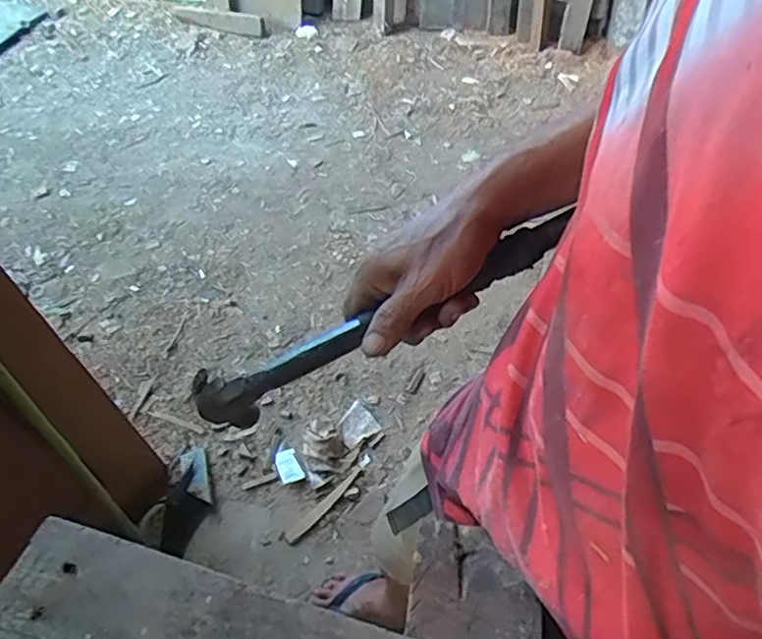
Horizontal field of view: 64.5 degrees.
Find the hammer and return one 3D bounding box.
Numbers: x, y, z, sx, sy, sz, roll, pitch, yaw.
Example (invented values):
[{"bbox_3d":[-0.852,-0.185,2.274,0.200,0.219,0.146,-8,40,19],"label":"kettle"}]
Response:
[{"bbox_3d":[0.004,0.000,0.462,0.309,0.086,0.021,-27,53,2],"label":"hammer"}]

